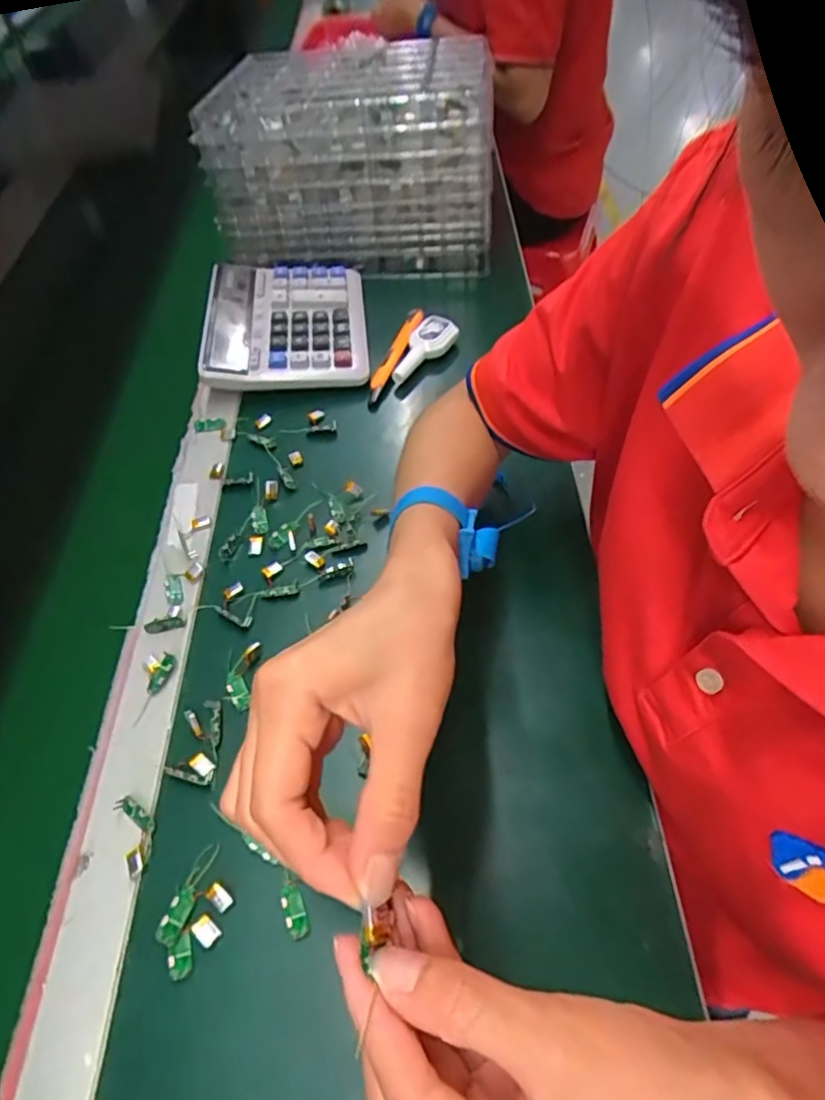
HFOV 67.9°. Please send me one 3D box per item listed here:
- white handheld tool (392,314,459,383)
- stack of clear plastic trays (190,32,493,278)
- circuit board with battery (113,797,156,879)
[{"bbox_3d":[0.007,-0.199,0.607,0.036,0.019,0.086,34,75,24],"label":"white handheld tool"},{"bbox_3d":[-0.065,-0.440,0.695,0.294,0.165,0.184,0,54,4],"label":"stack of clear plastic trays"},{"bbox_3d":[-0.166,0.169,0.368,0.020,0.004,0.046,-26,56,-14],"label":"circuit board with battery"}]

